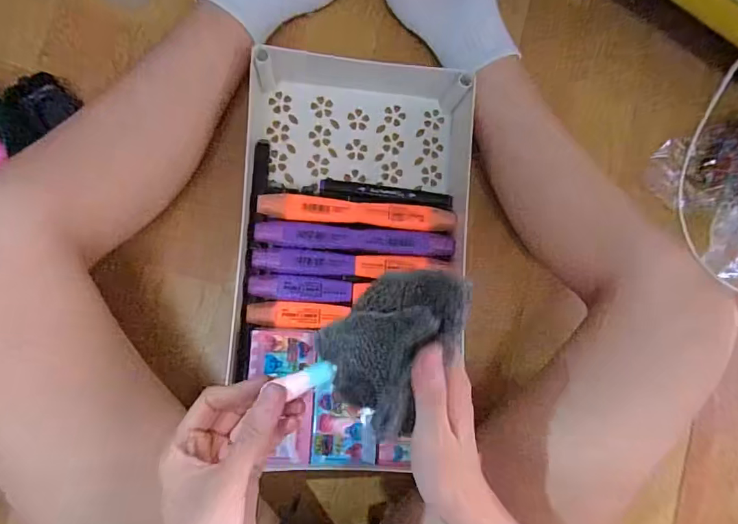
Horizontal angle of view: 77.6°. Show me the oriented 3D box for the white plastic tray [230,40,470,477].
[{"bbox_3d":[-0.015,-0.014,0.472,0.228,0.054,0.417,5,85,-7],"label":"white plastic tray"}]

